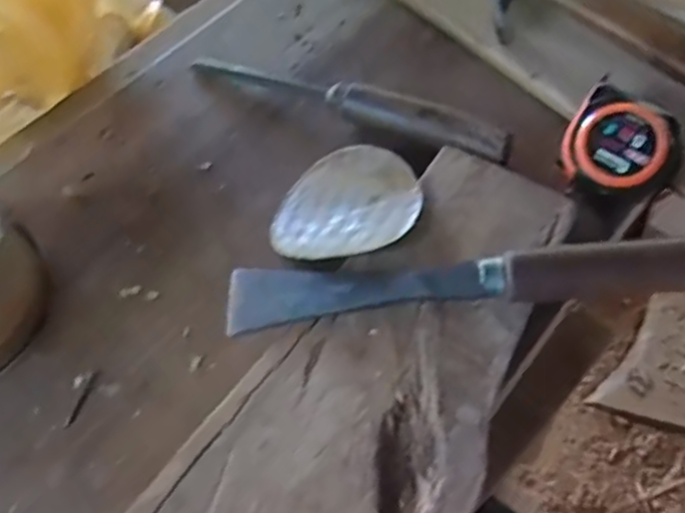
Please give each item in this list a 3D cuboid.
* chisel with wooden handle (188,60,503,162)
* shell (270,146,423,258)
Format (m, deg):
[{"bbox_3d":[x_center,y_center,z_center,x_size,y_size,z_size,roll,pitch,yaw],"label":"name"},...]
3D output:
[{"bbox_3d":[0.001,-0.109,0.453,0.226,0.033,0.022,25,61,13],"label":"chisel with wooden handle"},{"bbox_3d":[-0.001,-0.032,0.407,0.090,0.011,0.081,-27,49,4],"label":"shell"}]

